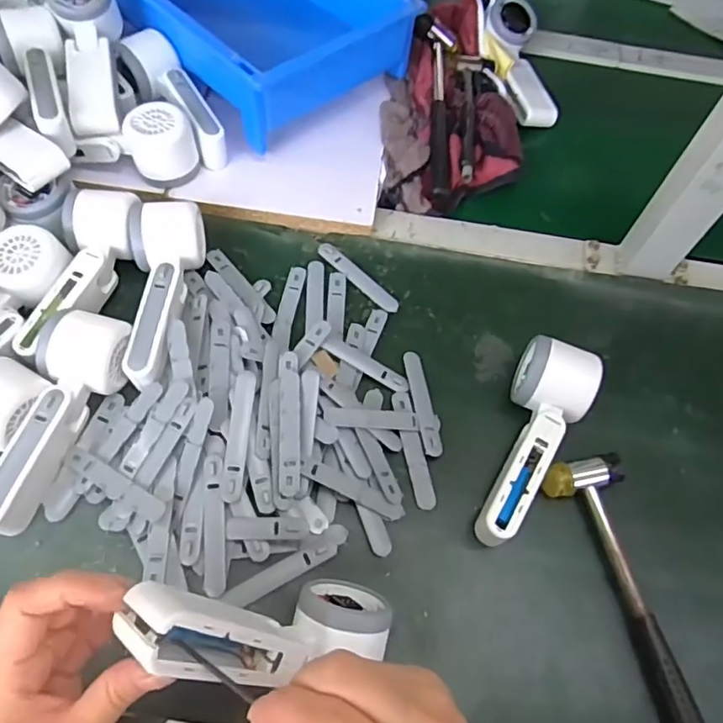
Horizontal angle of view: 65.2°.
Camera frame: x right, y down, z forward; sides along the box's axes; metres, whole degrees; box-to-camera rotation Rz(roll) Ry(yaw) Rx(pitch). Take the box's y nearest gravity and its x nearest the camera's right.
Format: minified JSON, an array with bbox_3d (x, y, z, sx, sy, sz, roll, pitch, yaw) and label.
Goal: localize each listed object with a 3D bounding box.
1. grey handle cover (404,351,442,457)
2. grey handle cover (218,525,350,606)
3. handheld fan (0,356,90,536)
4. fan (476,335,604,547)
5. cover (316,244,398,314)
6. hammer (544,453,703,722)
[{"bbox_3d":[0.049,0.031,0.456,0.015,0.009,0.093,-5,62,-8],"label":"grey handle cover"},{"bbox_3d":[-0.049,0.144,0.393,0.091,0.006,0.017,-28,68,-19],"label":"grey handle cover"},{"bbox_3d":[-0.256,0.055,0.396,0.078,0.047,0.105,18,61,5],"label":"handheld fan"},{"bbox_3d":[0.121,0.058,0.425,0.058,0.057,0.157,32,63,12],"label":"fan"},{"bbox_3d":[-0.003,-0.077,0.511,0.094,0.004,0.017,42,66,16],"label":"cover"},{"bbox_3d":[0.202,0.183,0.384,0.057,0.026,0.243,-15,64,-13],"label":"hammer"}]

